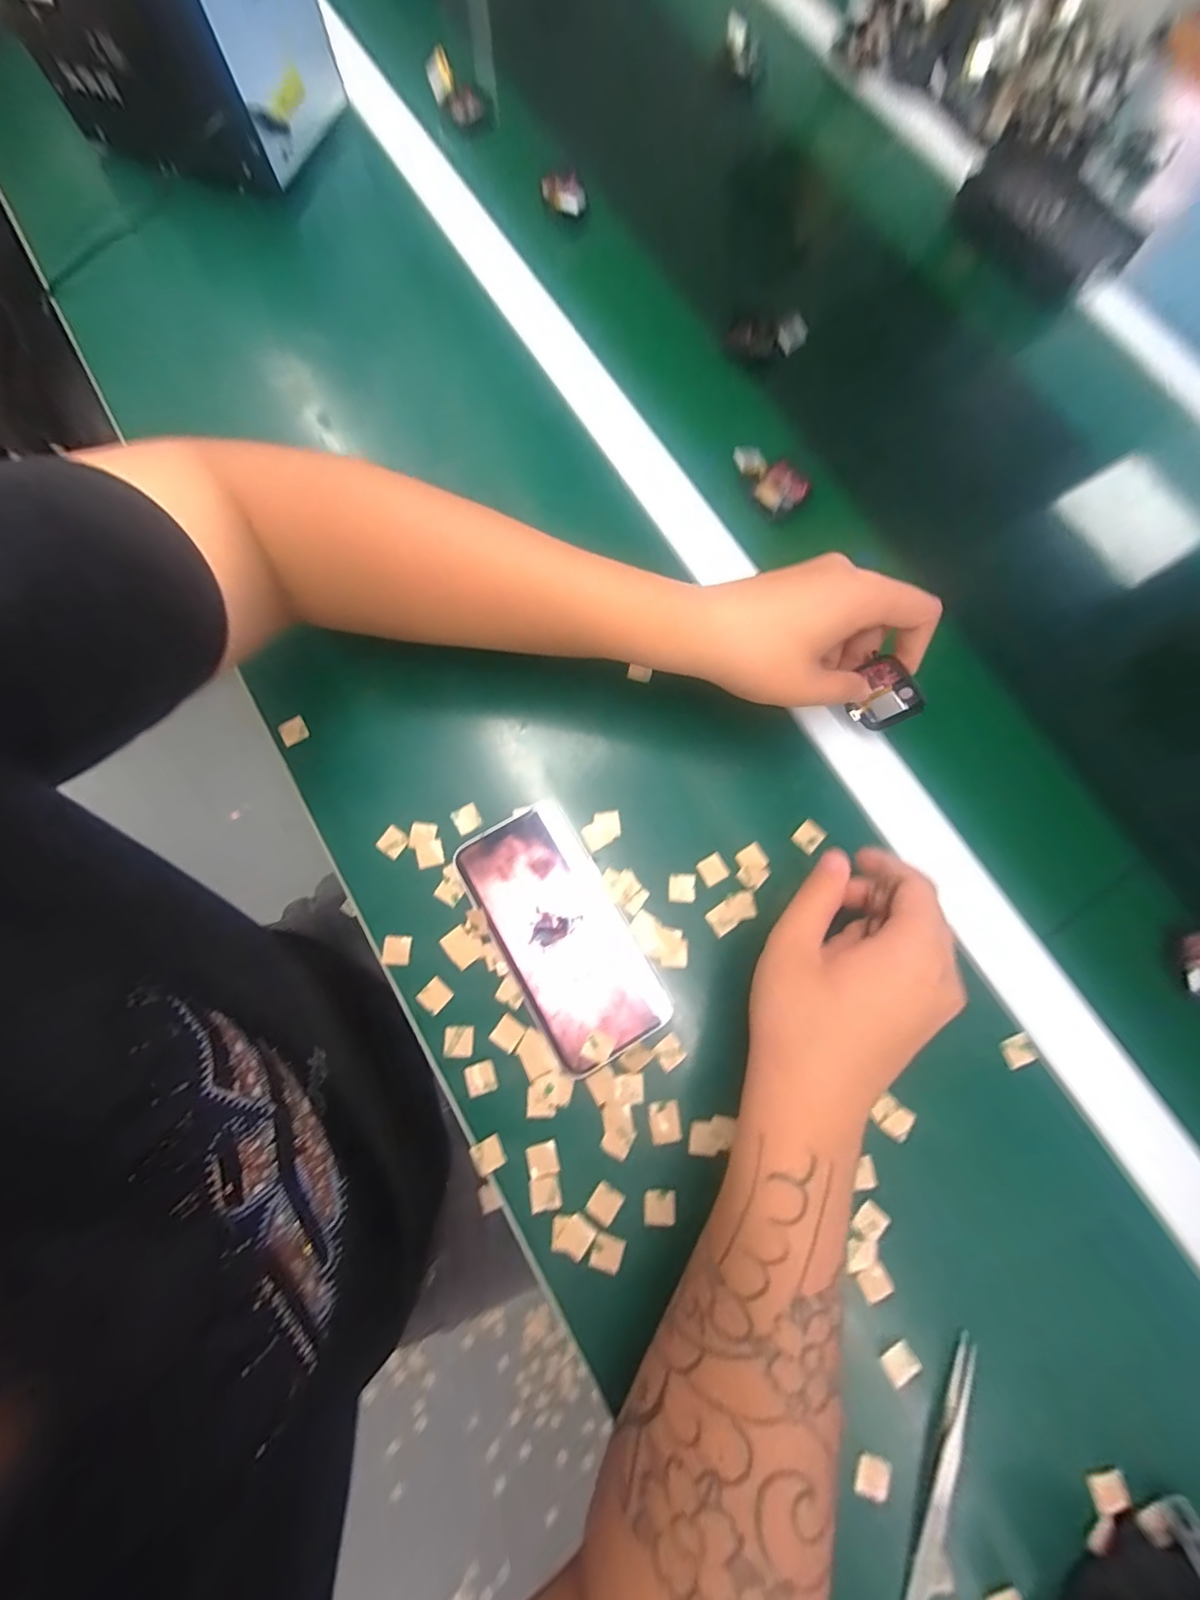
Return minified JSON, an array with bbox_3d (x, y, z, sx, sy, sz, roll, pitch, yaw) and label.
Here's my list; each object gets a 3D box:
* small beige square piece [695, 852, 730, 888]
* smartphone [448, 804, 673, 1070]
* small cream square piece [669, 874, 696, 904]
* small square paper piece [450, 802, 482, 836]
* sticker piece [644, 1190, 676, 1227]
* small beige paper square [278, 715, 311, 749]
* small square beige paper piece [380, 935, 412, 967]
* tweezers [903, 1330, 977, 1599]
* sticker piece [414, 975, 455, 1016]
[{"bbox_3d":[0.069,0.043,0.320,0.017,0.004,0.017,-29,78,-9],"label":"small beige square piece"},{"bbox_3d":[-0.022,0.077,0.304,0.070,0.010,0.143,-29,80,-8],"label":"smartphone"},{"bbox_3d":[0.050,0.053,0.315,0.016,0.004,0.017,4,76,-1],"label":"small cream square piece"},{"bbox_3d":[-0.082,0.012,0.323,0.016,0.005,0.016,-27,78,-8],"label":"small square paper piece"},{"bbox_3d":[0.032,0.217,0.278,0.017,0.004,0.016,2,69,0],"label":"sticker piece"},{"bbox_3d":[-0.195,-0.044,0.333,0.016,0.004,0.015,-30,93,-11],"label":"small beige paper square"},{"bbox_3d":[-0.118,0.088,0.304,0.016,0.004,0.017,4,76,-1],"label":"small square beige paper piece"},{"bbox_3d":[0.165,0.327,0.251,0.015,0.012,0.115,21,76,4],"label":"tweezers"},{"bbox_3d":[-0.095,0.113,0.299,0.016,0.004,0.017,43,79,10],"label":"sticker piece"}]

